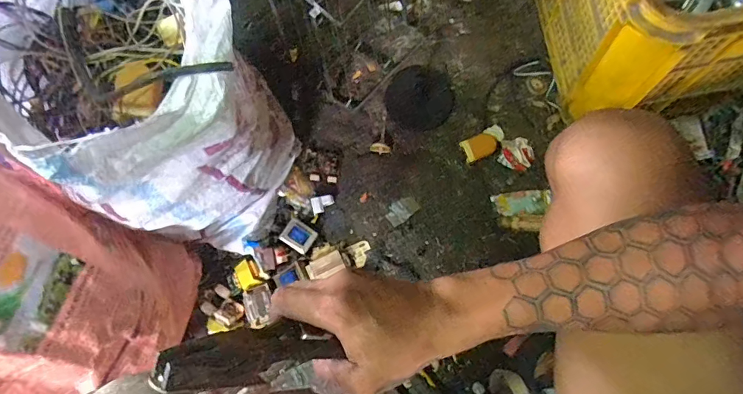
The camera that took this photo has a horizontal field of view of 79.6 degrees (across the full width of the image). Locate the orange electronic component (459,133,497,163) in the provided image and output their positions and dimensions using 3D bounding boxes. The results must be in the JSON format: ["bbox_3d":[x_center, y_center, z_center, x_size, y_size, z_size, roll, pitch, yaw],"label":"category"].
[{"bbox_3d":[0.184,-0.086,0.751,0.060,0.020,0.040,-25,72,-7],"label":"orange electronic component"}]

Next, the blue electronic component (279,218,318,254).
[{"bbox_3d":[-0.117,0.063,0.724,0.051,0.014,0.043,32,74,11],"label":"blue electronic component"}]

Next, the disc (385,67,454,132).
[{"bbox_3d":[0.086,-0.175,0.793,0.119,0.021,0.111,0,75,-1],"label":"disc"}]

